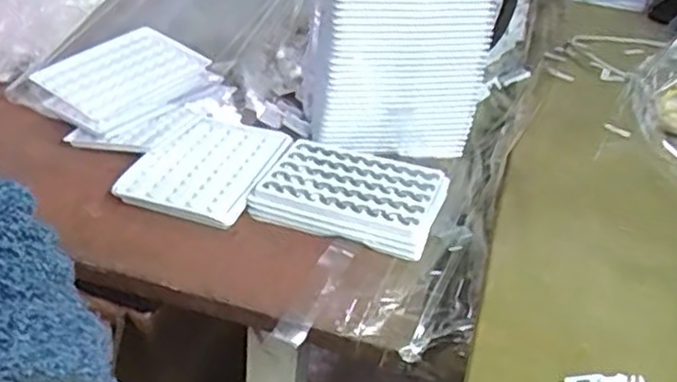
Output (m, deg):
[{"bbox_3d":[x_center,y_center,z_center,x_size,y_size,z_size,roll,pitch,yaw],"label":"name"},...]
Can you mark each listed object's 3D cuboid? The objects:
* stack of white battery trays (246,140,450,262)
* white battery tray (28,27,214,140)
[{"bbox_3d":[0.011,0.001,0.526,0.126,0.027,0.084,15,34,15],"label":"stack of white battery trays"},{"bbox_3d":[-0.184,-0.099,0.630,0.105,0.011,0.134,37,48,23],"label":"white battery tray"}]

